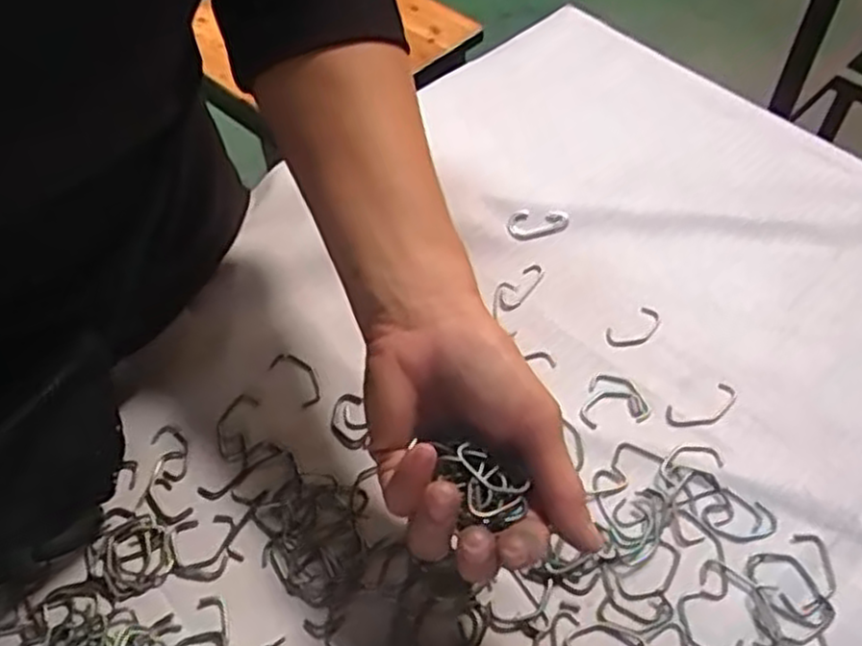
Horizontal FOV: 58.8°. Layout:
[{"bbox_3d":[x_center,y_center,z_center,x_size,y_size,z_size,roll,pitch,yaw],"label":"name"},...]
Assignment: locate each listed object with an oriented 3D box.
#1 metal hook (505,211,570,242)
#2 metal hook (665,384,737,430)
[{"bbox_3d":[0.066,-0.060,0.472,0.038,0.007,0.019,1,54,3],"label":"metal hook"},{"bbox_3d":[0.142,0.046,0.402,0.041,0.005,0.017,-21,56,-13],"label":"metal hook"}]

